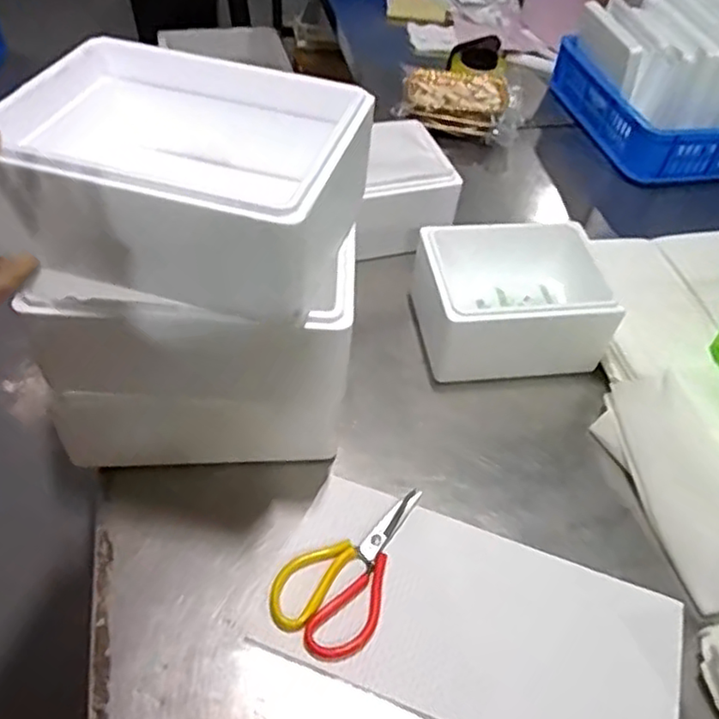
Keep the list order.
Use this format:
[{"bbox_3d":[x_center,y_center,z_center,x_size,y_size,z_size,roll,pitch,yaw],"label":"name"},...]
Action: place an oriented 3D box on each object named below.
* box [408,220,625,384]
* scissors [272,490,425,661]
[{"bbox_3d":[0.213,-0.082,0.875,0.253,0.105,0.181,-4,50,-8],"label":"box"},{"bbox_3d":[-0.010,0.206,0.688,0.105,0.009,0.199,22,51,14],"label":"scissors"}]

